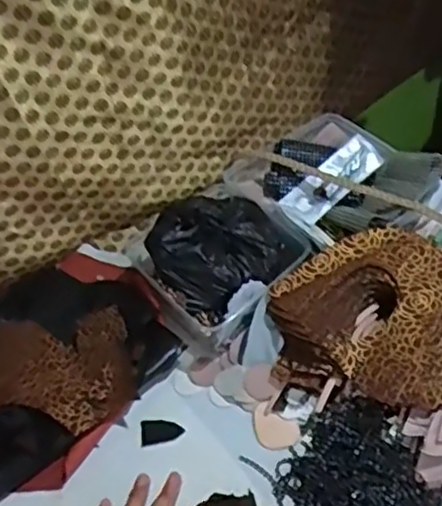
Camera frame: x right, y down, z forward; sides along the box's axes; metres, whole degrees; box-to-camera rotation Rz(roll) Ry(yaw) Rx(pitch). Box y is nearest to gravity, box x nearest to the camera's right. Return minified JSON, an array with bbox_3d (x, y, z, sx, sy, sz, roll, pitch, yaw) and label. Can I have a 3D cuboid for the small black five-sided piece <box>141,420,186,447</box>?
[{"bbox_3d":[-0.059,0.179,0.652,0.042,0.004,0.027,-10,48,-3],"label":"small black five-sided piece"}]

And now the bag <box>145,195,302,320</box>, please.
[{"bbox_3d":[-0.002,-0.012,0.710,0.149,0.071,0.135,-33,53,-22],"label":"bag"}]

